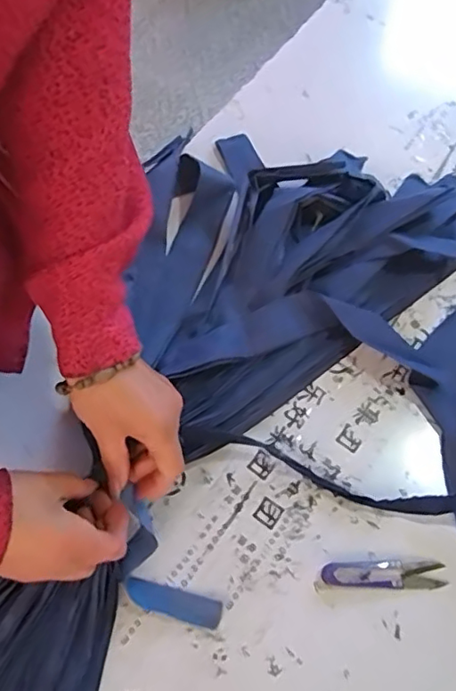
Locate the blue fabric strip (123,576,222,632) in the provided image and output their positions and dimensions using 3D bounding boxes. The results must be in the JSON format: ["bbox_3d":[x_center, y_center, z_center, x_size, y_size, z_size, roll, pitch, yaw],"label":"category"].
[{"bbox_3d":[-0.045,0.210,0.478,0.080,0.005,0.022,19,52,-5],"label":"blue fabric strip"}]

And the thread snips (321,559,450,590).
[{"bbox_3d":[0.131,0.194,0.495,0.102,0.004,0.021,2,65,-2],"label":"thread snips"}]

